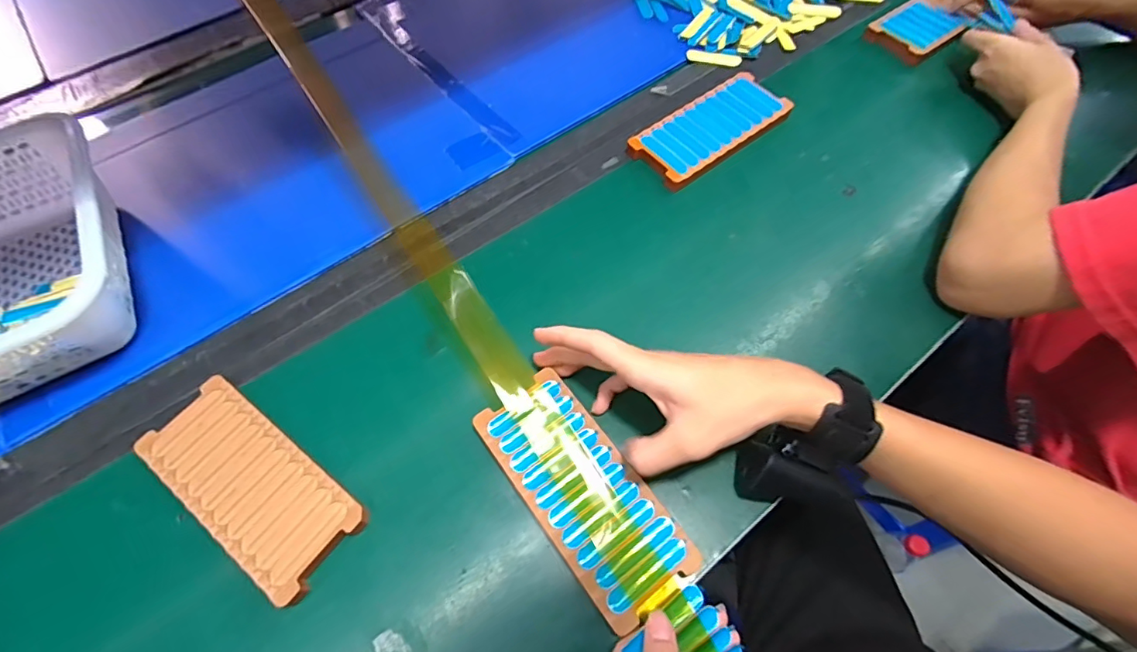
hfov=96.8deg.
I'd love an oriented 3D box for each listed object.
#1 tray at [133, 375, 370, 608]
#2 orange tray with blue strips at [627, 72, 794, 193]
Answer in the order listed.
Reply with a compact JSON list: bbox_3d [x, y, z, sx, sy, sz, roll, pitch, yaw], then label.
[{"bbox_3d":[-0.232,0.115,0.372,0.174,0.015,0.075,33,68,18],"label":"tray"},{"bbox_3d":[0.153,-0.210,0.538,0.176,0.016,0.081,-37,67,-17],"label":"orange tray with blue strips"}]

